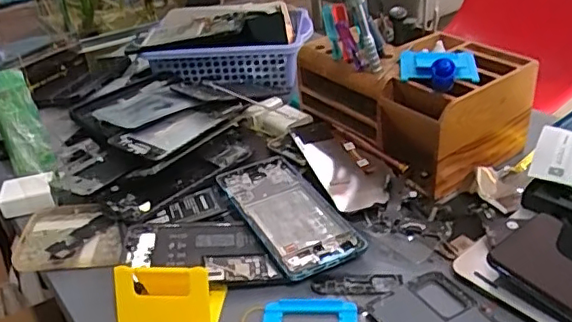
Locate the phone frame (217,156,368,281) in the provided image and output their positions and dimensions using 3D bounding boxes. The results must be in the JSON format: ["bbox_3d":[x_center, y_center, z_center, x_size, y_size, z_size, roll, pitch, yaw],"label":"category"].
[{"bbox_3d":[0.000,0.046,0.531,0.077,0.008,0.161,-19,38,-21],"label":"phone frame"}]

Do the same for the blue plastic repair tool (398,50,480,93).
[{"bbox_3d":[0.141,-0.090,0.530,0.071,0.030,0.079,5,33,15],"label":"blue plastic repair tool"}]

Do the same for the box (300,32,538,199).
[{"bbox_3d":[0.130,-0.069,0.605,0.131,0.096,0.208,-25,38,-32],"label":"box"}]

